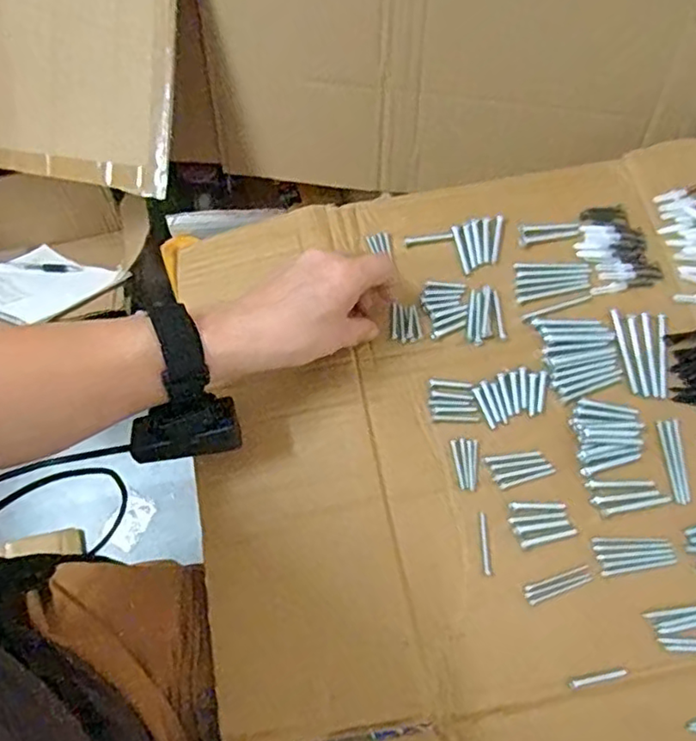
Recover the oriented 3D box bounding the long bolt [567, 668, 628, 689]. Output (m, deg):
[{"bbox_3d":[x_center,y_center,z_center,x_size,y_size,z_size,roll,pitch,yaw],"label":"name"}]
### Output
[{"bbox_3d":[0.162,0.198,0.397,0.039,0.004,0.006,-12,70,-3],"label":"long bolt"}]

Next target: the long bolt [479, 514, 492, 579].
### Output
[{"bbox_3d":[0.095,0.119,0.423,0.005,0.004,0.042,-2,70,1],"label":"long bolt"}]

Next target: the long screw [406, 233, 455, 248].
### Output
[{"bbox_3d":[0.066,-0.107,0.504,0.039,0.005,0.008,-6,69,-1],"label":"long screw"}]

